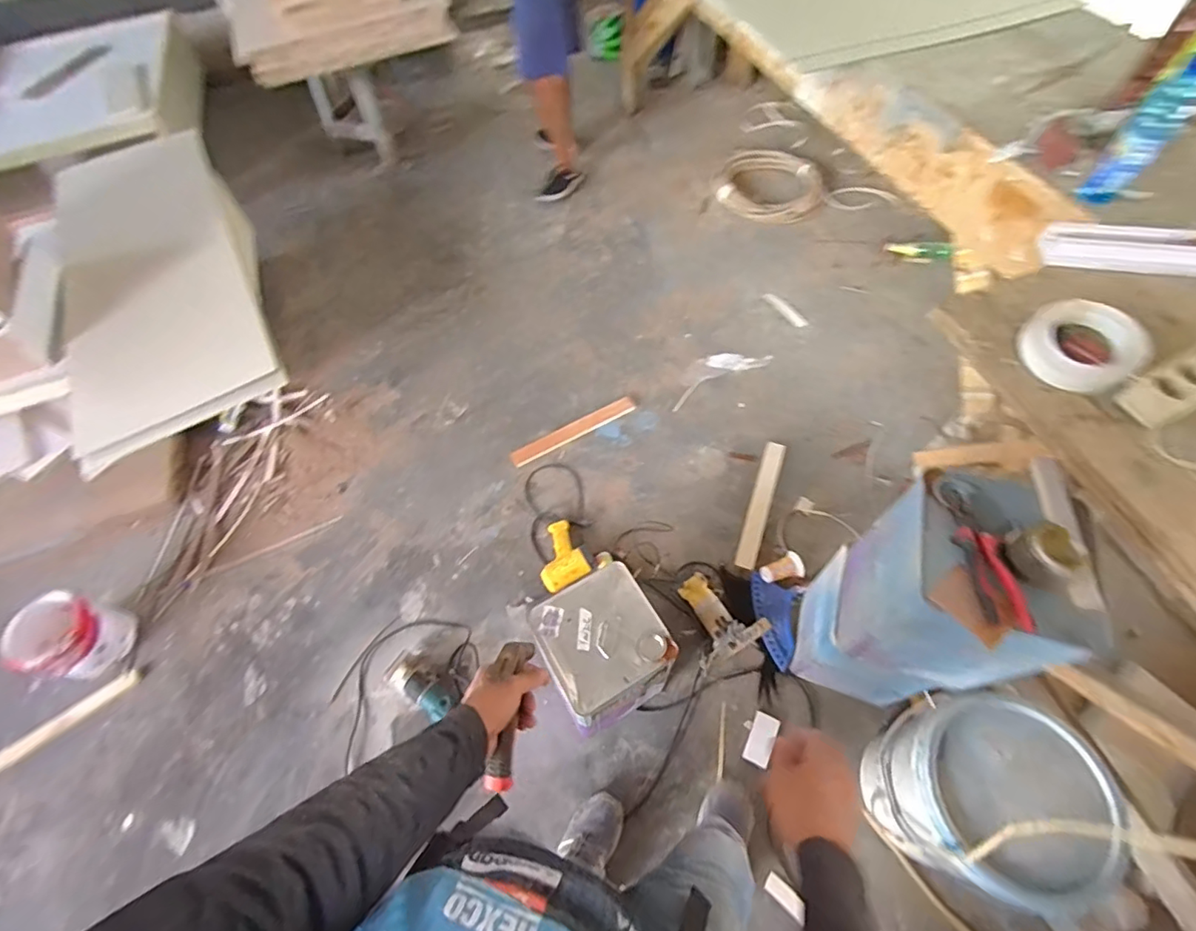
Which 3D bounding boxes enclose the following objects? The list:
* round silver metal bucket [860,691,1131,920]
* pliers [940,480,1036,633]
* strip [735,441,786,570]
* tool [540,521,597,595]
[{"bbox_3d":[0.689,0.596,1.002,0.279,0.327,0.276,-2,60,3],"label":"round silver metal bucket"},{"bbox_3d":[0.540,0.119,0.764,0.054,0.038,0.221,-2,60,2],"label":"pliers"},{"bbox_3d":[0.472,0.109,1.557,0.056,0.023,0.404,18,63,13],"label":"strip"},{"bbox_3d":[-0.109,0.249,1.496,0.152,0.070,0.198,-30,63,-13],"label":"tool"}]

